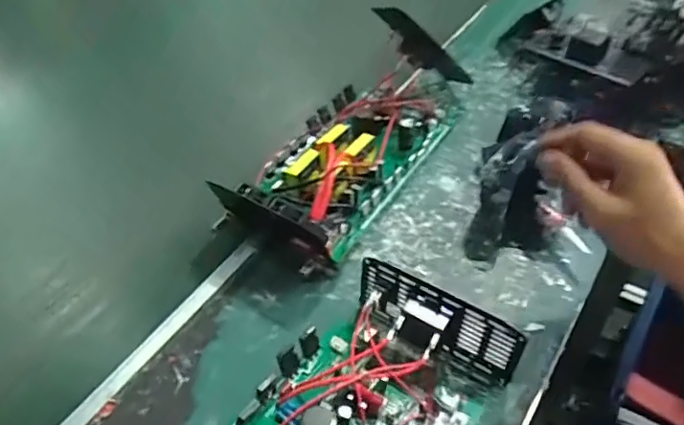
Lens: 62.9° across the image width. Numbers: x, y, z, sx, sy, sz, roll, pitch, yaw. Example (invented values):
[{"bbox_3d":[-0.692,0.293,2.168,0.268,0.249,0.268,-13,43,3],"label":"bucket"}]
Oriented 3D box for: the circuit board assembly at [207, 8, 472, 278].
[{"bbox_3d":[0.017,-0.092,0.573,0.130,0.101,0.315,25,53,24],"label":"circuit board assembly"}]

